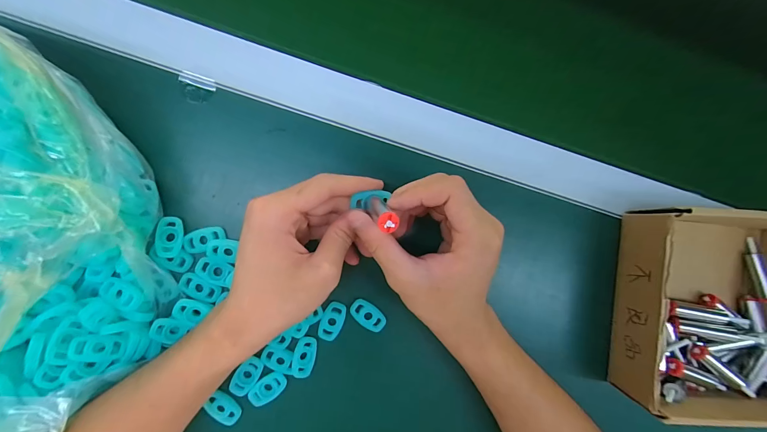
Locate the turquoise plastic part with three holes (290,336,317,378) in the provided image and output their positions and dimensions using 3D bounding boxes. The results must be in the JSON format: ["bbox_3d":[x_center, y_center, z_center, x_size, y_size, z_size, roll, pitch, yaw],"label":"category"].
[{"bbox_3d":[-0.065,0.116,0.272,0.017,0.007,0.032,14,91,-7],"label":"turquoise plastic part with three holes"}]

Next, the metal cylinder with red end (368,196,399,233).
[{"bbox_3d":[-0.002,-0.003,0.224,0.012,0.038,0.015,-32,116,-4],"label":"metal cylinder with red end"}]

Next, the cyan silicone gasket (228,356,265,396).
[{"bbox_3d":[-0.112,0.131,0.271,0.018,0.004,0.032,28,89,-7],"label":"cyan silicone gasket"}]

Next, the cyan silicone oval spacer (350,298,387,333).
[{"bbox_3d":[-0.013,0.084,0.279,0.033,0.006,0.018,36,88,-7],"label":"cyan silicone oval spacer"}]

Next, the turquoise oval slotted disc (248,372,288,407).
[{"bbox_3d":[-0.095,0.142,0.272,0.032,0.004,0.020,-39,96,-4],"label":"turquoise oval slotted disc"}]

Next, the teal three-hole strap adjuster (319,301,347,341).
[{"bbox_3d":[-0.043,0.089,0.279,0.018,0.004,0.031,20,90,-7],"label":"teal three-hole strap adjuster"}]

